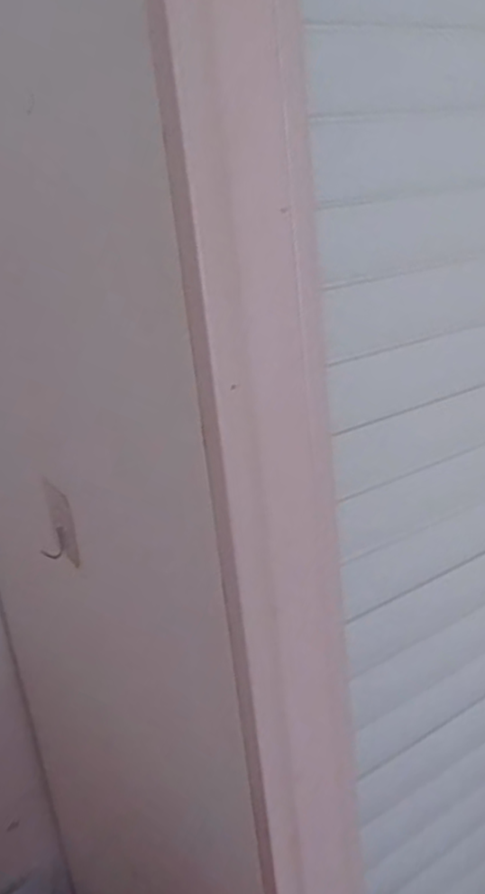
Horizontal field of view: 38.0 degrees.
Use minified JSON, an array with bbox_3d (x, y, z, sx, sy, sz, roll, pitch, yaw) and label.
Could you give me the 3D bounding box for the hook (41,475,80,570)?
[{"bbox_3d":[-0.138,0.057,0.521,0.024,0.065,0.019,-13,-3,-18],"label":"hook"}]

